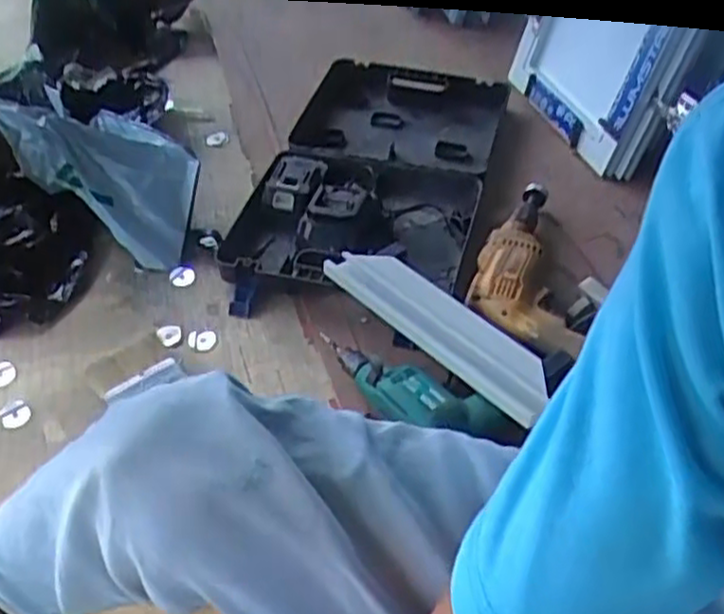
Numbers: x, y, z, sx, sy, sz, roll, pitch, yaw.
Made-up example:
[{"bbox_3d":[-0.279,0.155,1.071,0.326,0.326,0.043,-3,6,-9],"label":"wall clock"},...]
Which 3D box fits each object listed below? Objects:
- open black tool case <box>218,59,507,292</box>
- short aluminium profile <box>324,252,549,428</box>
[{"bbox_3d":[0.025,-0.208,1.154,0.323,0.073,0.549,11,47,11],"label":"open black tool case"},{"bbox_3d":[0.093,0.018,0.896,0.082,0.024,0.320,-34,54,-26],"label":"short aluminium profile"}]

